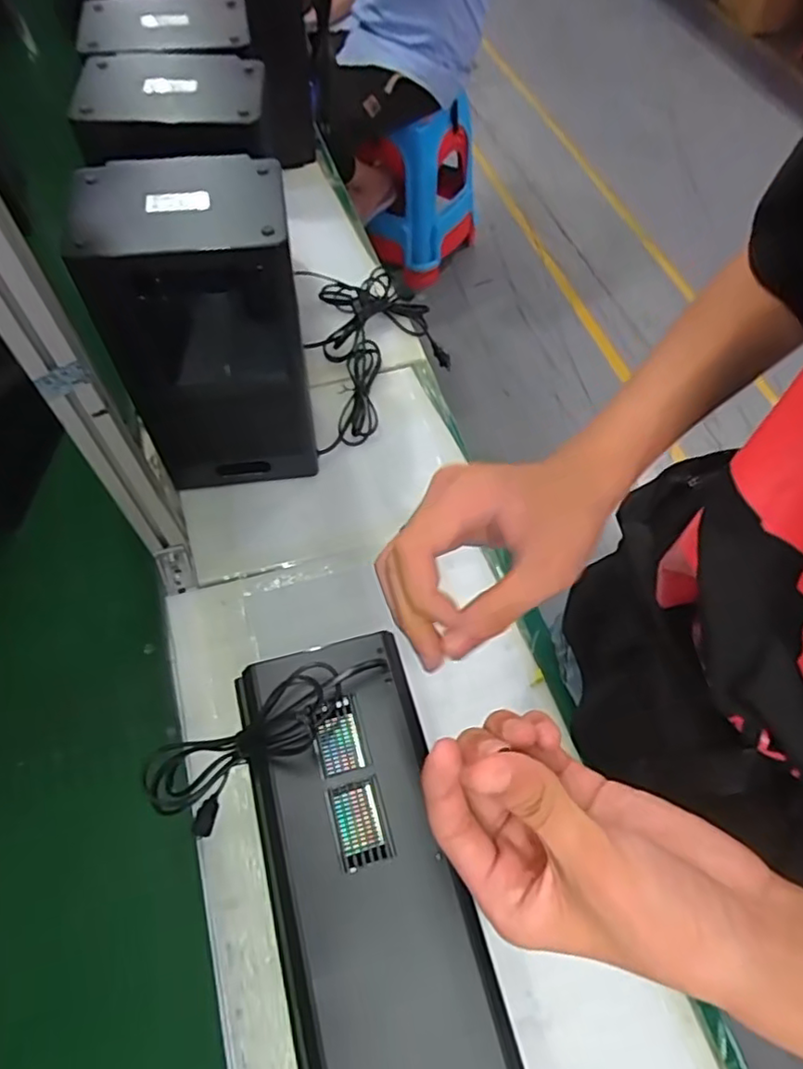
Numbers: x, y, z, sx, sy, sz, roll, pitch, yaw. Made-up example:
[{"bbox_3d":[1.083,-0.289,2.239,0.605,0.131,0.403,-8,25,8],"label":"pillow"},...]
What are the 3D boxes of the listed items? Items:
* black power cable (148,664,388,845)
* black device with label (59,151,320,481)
[{"bbox_3d":[-0.107,0.164,0.501,0.214,0.056,0.068,-33,64,3],"label":"black power cable"},{"bbox_3d":[-0.205,-0.212,0.722,0.194,0.361,0.139,-6,61,-3],"label":"black device with label"}]

